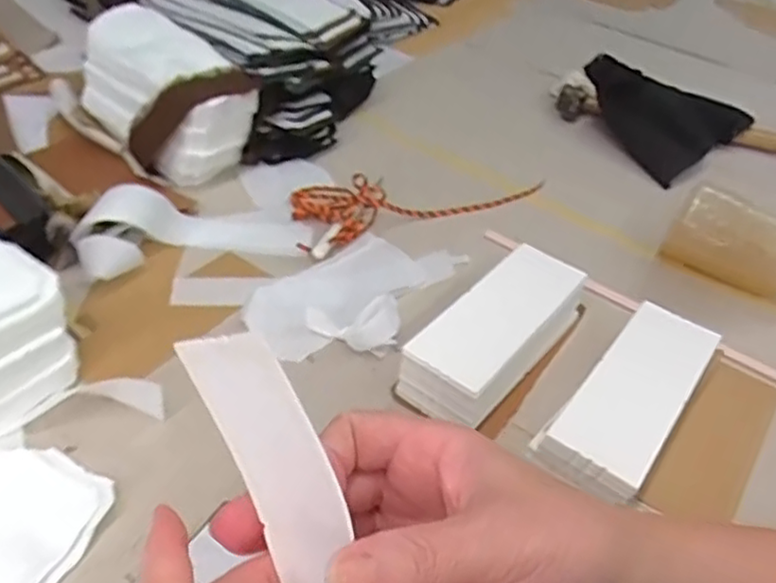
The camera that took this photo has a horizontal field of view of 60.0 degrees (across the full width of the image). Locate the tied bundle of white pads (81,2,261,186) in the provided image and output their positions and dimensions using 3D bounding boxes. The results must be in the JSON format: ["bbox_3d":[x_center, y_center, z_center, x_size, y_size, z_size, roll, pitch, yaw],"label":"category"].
[{"bbox_3d":[-0.190,-0.162,0.571,0.159,0.098,0.094,32,47,27],"label":"tied bundle of white pads"}]

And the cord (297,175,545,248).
[{"bbox_3d":[0.030,-0.090,0.571,0.212,0.027,0.078,-18,46,-26],"label":"cord"}]

